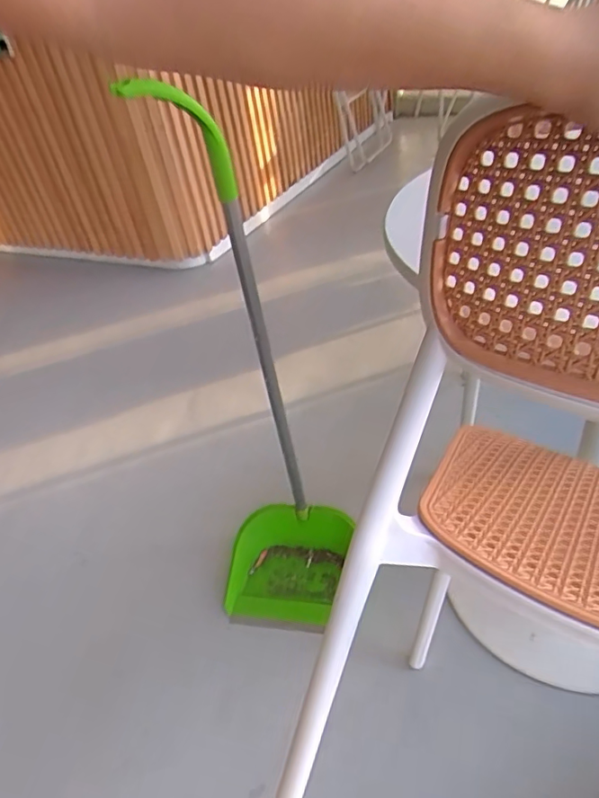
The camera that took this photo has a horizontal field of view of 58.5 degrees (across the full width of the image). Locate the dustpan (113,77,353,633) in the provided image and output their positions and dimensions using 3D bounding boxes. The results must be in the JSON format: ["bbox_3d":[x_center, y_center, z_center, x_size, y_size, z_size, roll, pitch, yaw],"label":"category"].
[{"bbox_3d":[-0.052,0.032,0.800,0.207,0.876,0.213,5,40,19],"label":"dustpan"}]

